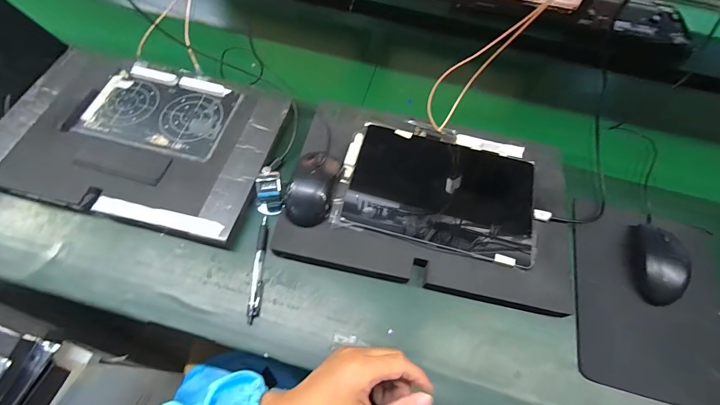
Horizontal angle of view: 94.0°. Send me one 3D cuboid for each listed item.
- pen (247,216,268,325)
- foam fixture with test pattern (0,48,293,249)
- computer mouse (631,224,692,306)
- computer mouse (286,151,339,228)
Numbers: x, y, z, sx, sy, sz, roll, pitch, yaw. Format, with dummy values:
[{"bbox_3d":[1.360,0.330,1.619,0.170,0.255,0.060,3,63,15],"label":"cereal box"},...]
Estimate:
[{"bbox_3d":[-0.132,0.084,0.440,0.013,0.008,0.138,1,61,-4],"label":"pen"},{"bbox_3d":[-0.326,-0.101,0.506,0.382,0.038,0.260,14,62,3],"label":"foam fixture with test pattern"},{"bbox_3d":[0.421,0.084,0.470,0.056,0.032,0.115,16,61,4],"label":"computer mouse"},{"bbox_3d":[-0.064,-0.020,0.458,0.056,0.032,0.100,14,61,3],"label":"computer mouse"}]

